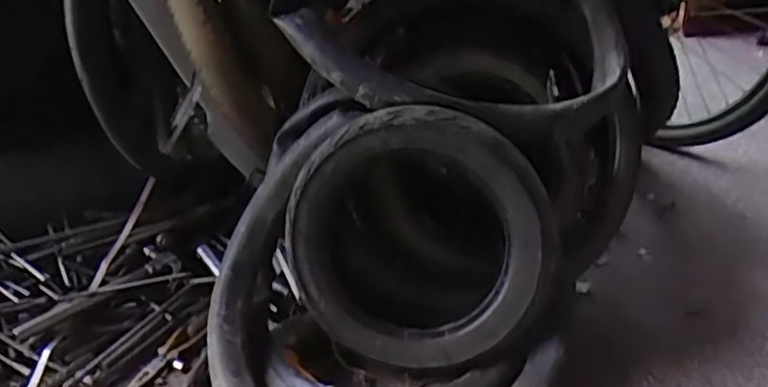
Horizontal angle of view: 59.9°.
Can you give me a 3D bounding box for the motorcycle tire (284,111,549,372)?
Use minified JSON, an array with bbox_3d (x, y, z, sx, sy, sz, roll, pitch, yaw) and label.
[{"bbox_3d":[0.050,0.076,0.952,0.373,0.393,0.080,-2,10,12],"label":"motorcycle tire"}]

